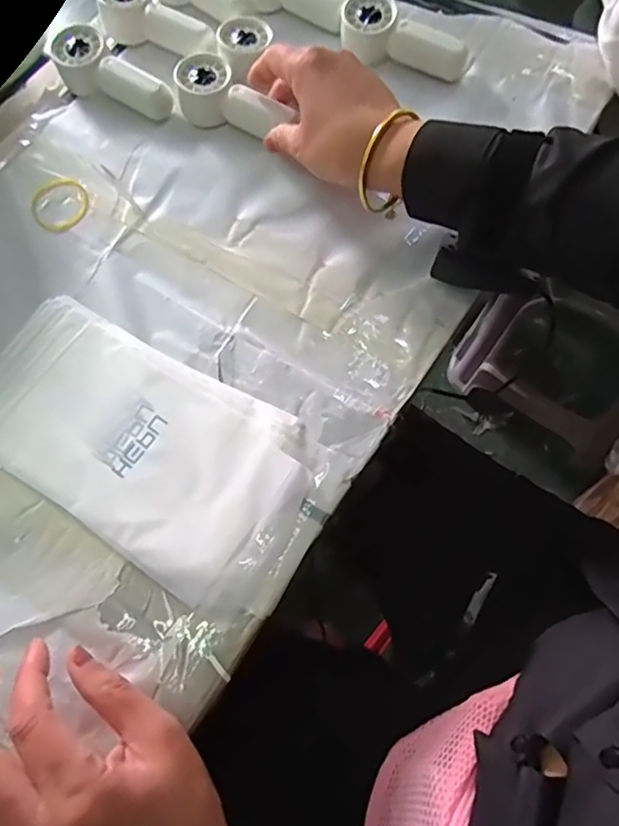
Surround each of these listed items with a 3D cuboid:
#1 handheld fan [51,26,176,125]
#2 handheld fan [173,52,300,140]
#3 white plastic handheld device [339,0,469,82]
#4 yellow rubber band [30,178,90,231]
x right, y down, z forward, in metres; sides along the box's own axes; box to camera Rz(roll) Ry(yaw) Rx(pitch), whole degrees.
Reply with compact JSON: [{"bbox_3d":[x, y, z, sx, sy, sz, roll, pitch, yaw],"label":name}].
[{"bbox_3d":[-0.167,-0.284,0.482,0.117,0.032,0.042,32,74,13],"label":"handheld fan"},{"bbox_3d":[-0.064,-0.255,0.469,0.105,0.030,0.044,31,74,10],"label":"handheld fan"},{"bbox_3d":[0.080,-0.316,0.485,0.112,0.036,0.044,25,73,11],"label":"white plastic handheld device"},{"bbox_3d":[-0.202,-0.169,0.459,0.046,0.004,0.051,-41,73,-12],"label":"yellow rubber band"}]

